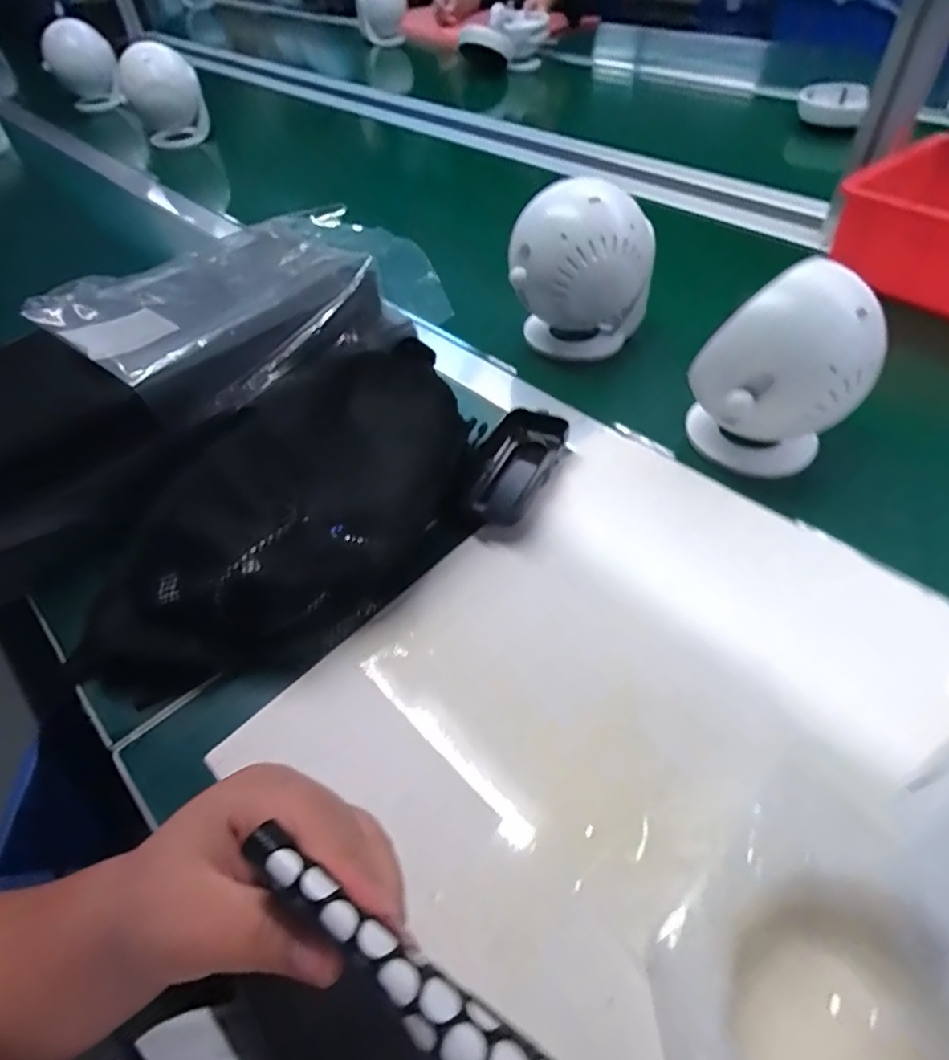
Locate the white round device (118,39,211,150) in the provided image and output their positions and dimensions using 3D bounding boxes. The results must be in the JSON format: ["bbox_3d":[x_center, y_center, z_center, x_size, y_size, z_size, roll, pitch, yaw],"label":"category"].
[{"bbox_3d":[-0.489,-0.681,0.952,0.111,0.141,0.113,-19,49,-9],"label":"white round device"}]

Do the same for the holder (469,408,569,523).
[{"bbox_3d":[0.031,-0.047,0.433,0.052,0.029,0.104,16,53,21],"label":"holder"}]

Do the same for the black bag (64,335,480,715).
[{"bbox_3d":[-0.115,-0.010,0.379,0.151,0.083,0.285,34,61,31],"label":"black bag"}]

